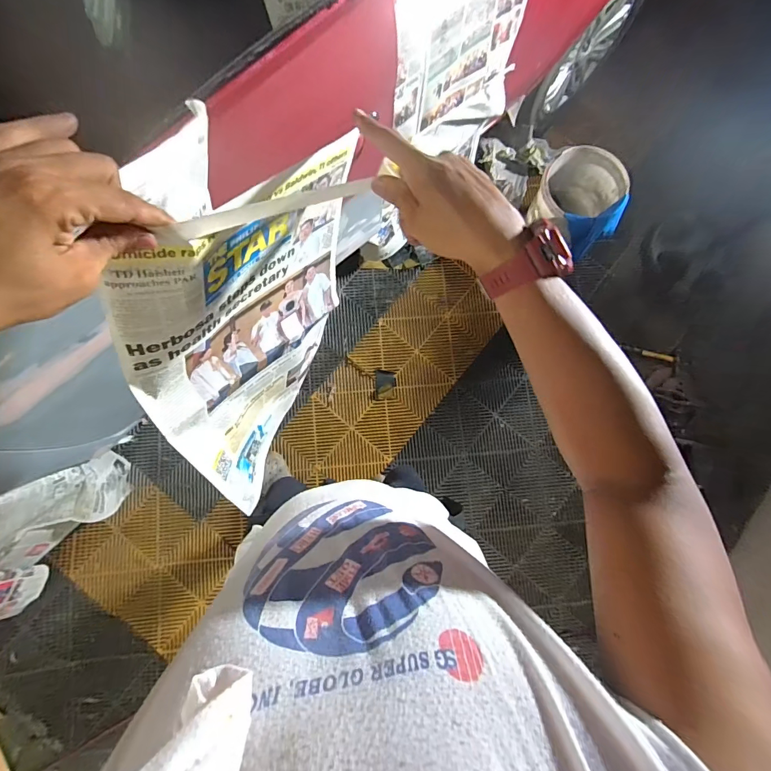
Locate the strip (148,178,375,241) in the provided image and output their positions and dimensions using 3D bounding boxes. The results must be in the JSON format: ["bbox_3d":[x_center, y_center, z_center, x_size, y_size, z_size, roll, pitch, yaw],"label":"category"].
[{"bbox_3d":[-0.090,-0.152,0.342,0.186,0.020,0.013,-27,83,-25],"label":"strip"}]

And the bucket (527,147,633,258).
[{"bbox_3d":[0.715,-0.679,1.547,0.291,0.275,0.343,31,81,2],"label":"bucket"}]

